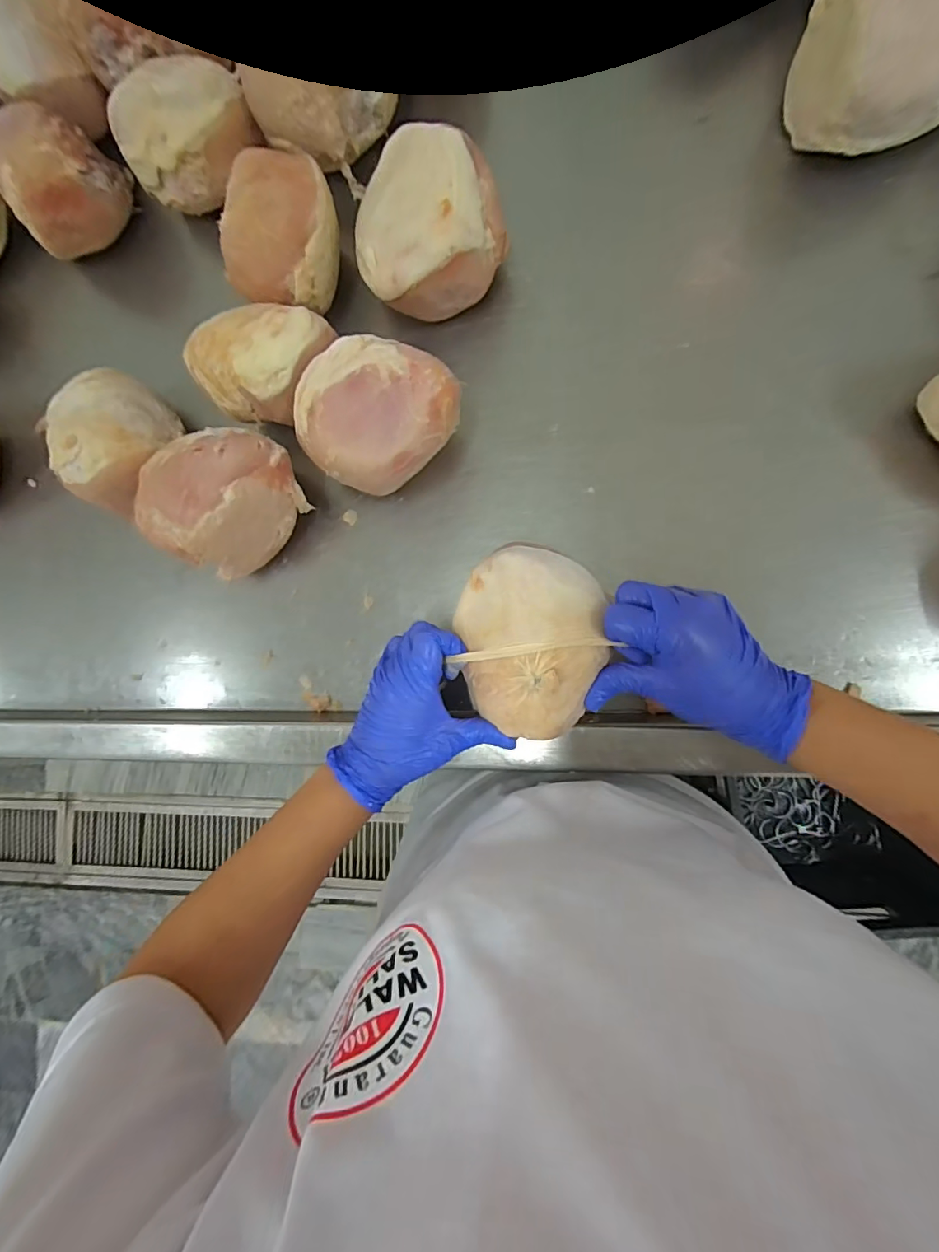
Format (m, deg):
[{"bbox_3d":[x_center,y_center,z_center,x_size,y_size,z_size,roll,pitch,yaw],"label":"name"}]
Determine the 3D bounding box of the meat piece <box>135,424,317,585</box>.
[{"bbox_3d":[-0.215,-0.113,0.444,0.126,0.104,0.105,-45,83,3],"label":"meat piece"}]

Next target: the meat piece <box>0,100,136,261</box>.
[{"bbox_3d":[-0.410,-0.442,0.513,0.121,0.112,0.112,44,93,7],"label":"meat piece"}]

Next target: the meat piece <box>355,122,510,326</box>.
[{"bbox_3d":[-0.036,-0.342,0.439,0.124,0.106,0.113,0,87,7],"label":"meat piece"}]

